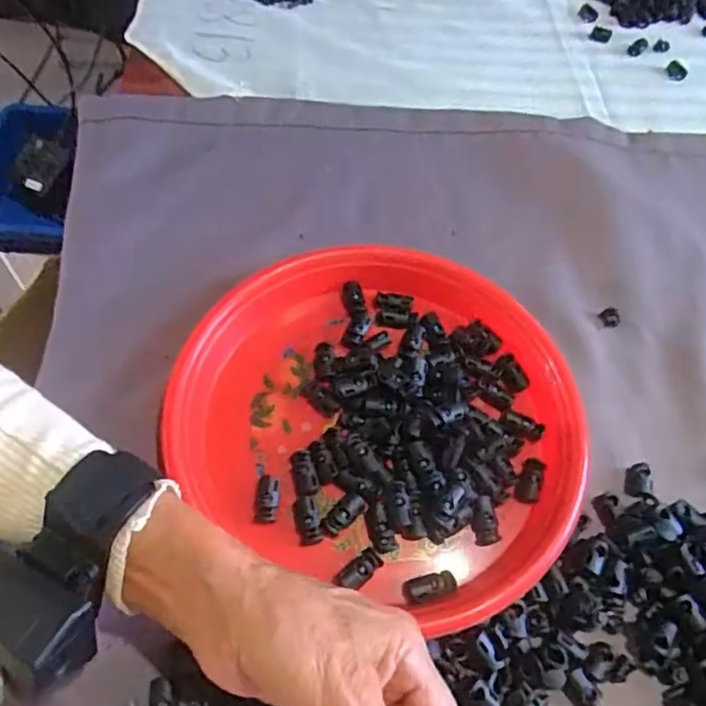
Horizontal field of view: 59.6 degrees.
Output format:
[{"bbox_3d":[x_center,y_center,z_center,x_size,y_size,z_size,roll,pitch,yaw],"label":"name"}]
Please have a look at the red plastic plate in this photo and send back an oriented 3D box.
[{"bbox_3d":[0.025,0.031,0.403,0.248,0.028,0.231,1,59,-2],"label":"red plastic plate"}]

